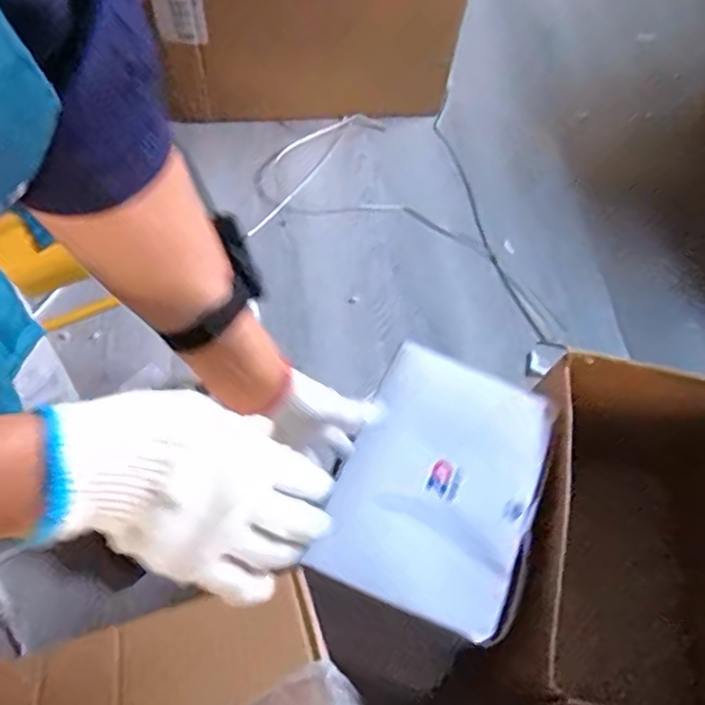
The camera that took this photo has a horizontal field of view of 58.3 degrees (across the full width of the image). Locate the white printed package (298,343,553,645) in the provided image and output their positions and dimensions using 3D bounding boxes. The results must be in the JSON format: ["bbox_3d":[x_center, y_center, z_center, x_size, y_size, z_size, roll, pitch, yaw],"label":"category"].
[{"bbox_3d":[0.089,0.126,0.635,0.183,0.015,0.255,22,66,7],"label":"white printed package"}]

